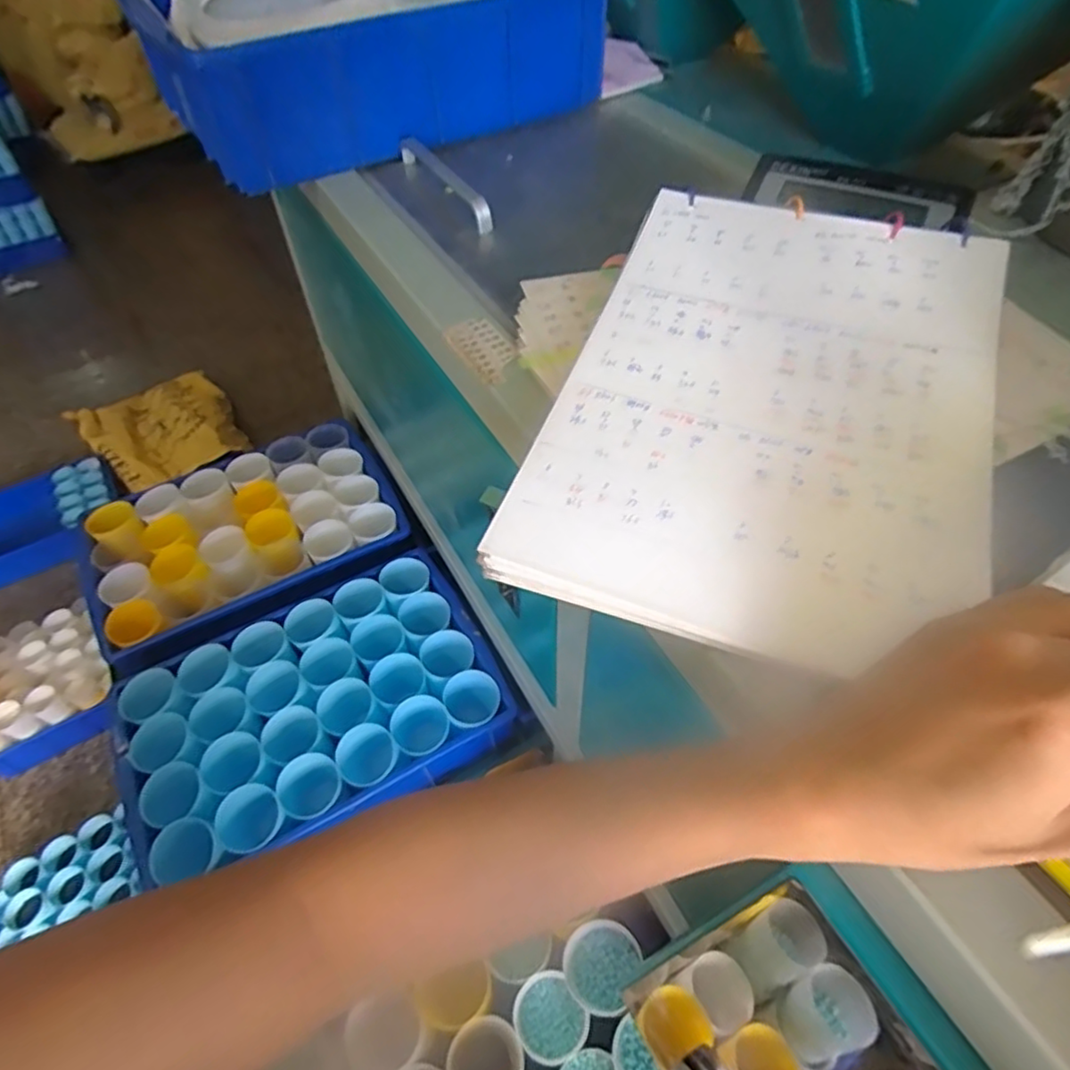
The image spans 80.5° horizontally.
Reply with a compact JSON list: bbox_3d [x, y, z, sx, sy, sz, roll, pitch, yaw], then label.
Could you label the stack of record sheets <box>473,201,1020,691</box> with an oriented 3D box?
[{"bbox_3d":[0.125,-0.078,0.333,0.209,0.008,0.296,17,60,13],"label":"stack of record sheets"}]

